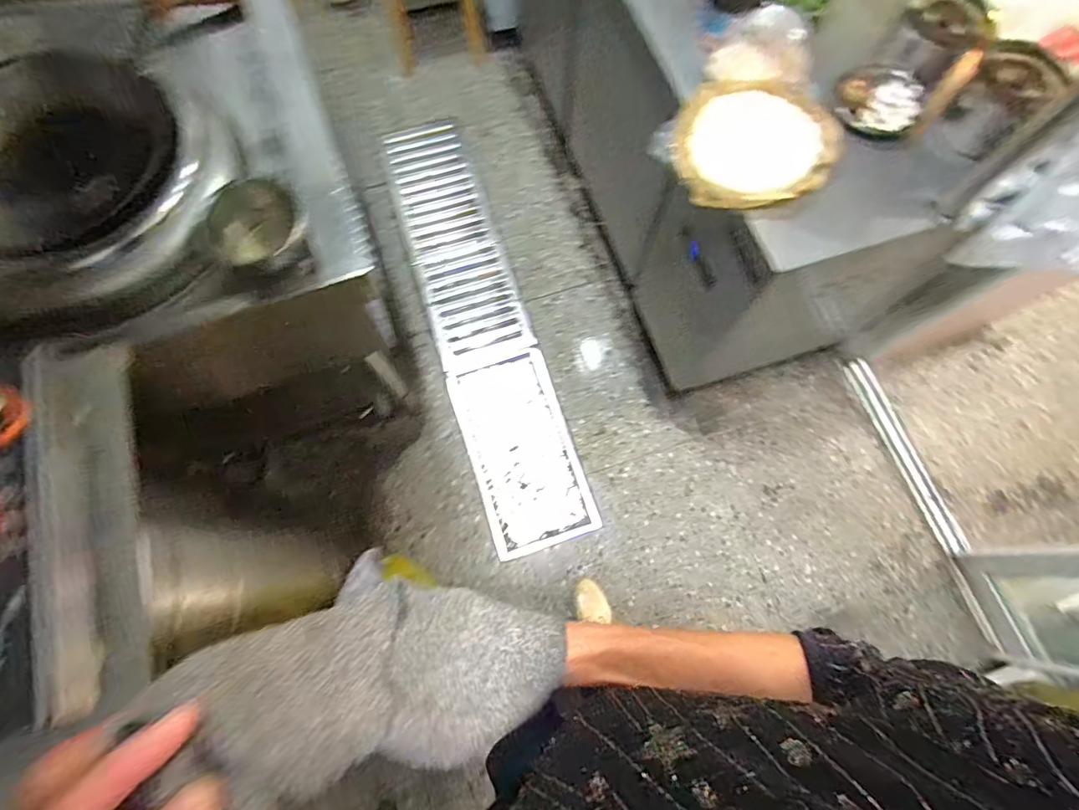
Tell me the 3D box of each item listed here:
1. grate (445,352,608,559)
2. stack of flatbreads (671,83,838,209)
[{"bbox_3d":[-0.052,0.123,1.402,0.292,0.027,0.552,-19,74,-4],"label":"grate"},{"bbox_3d":[0.334,-0.407,0.772,0.245,0.063,0.228,13,73,4],"label":"stack of flatbreads"}]

